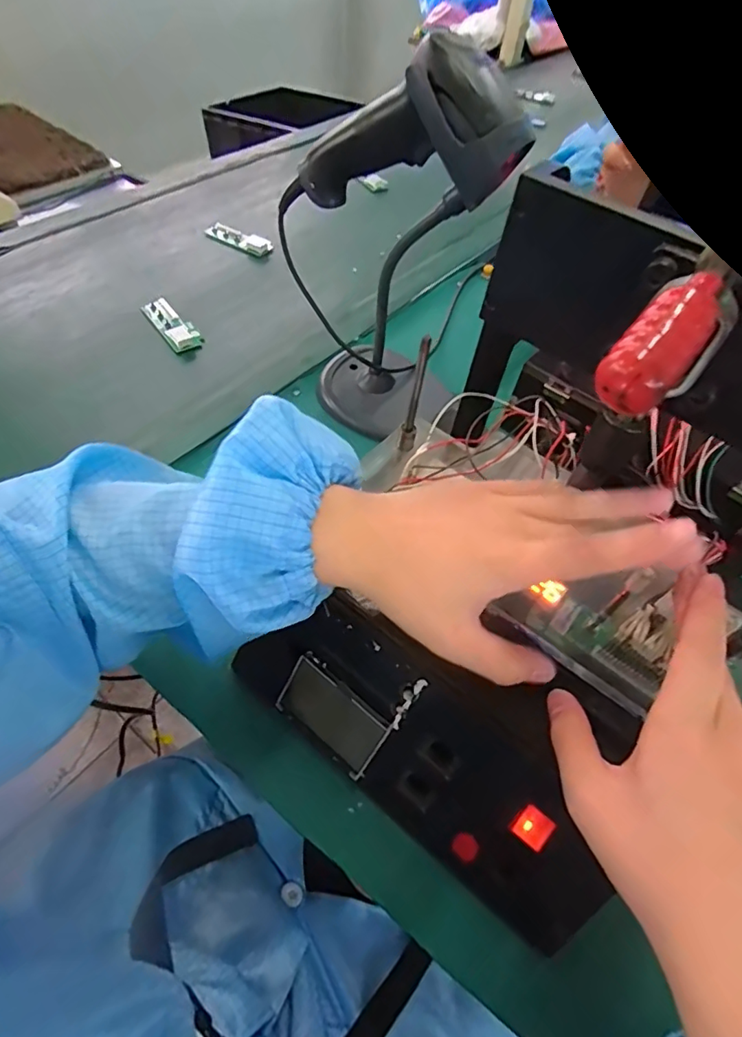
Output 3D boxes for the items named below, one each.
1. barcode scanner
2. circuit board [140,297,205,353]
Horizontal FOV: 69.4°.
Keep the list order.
[{"bbox_3d":[0.025,-0.271,0.381,0.177,0.086,0.059,15,50,37],"label":"barcode scanner"},{"bbox_3d":[-0.229,-0.223,0.612,0.039,0.016,0.100,-28,61,-23],"label":"circuit board"}]

